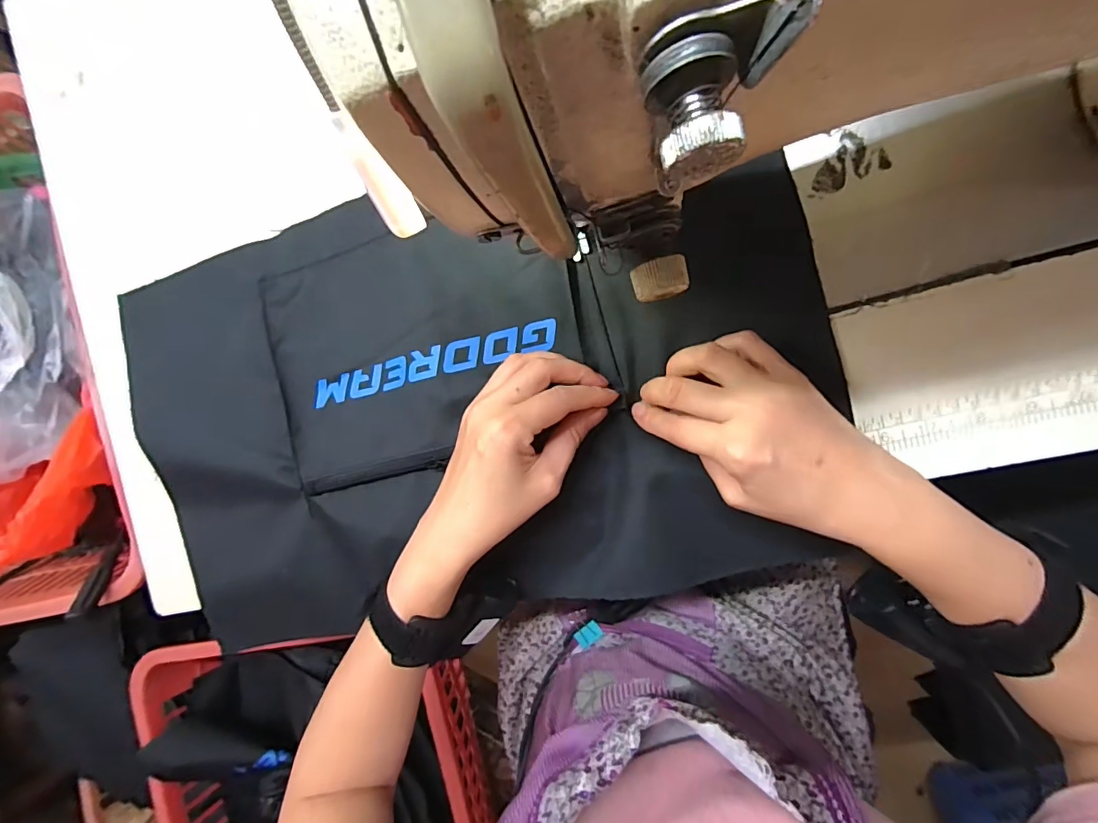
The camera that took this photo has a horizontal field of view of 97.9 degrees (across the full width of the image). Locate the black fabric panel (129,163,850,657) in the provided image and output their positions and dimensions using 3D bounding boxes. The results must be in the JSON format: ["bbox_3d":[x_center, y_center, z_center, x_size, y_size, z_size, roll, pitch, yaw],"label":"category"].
[{"bbox_3d":[-0.068,-0.001,0.342,0.491,0.054,0.290,-13,85,7],"label":"black fabric panel"}]

